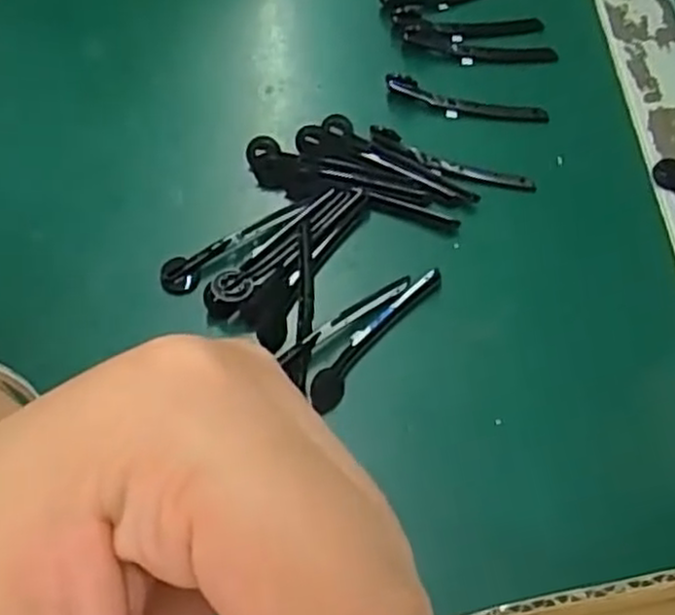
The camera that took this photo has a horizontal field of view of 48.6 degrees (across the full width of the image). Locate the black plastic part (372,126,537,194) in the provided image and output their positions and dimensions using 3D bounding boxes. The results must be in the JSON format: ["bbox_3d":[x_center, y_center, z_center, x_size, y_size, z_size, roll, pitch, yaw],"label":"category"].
[{"bbox_3d":[0.049,-0.060,0.318,0.072,0.004,0.012,19,77,1],"label":"black plastic part"}]

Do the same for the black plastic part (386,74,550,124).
[{"bbox_3d":[0.058,-0.092,0.334,0.072,0.012,0.009,9,62,5],"label":"black plastic part"}]

